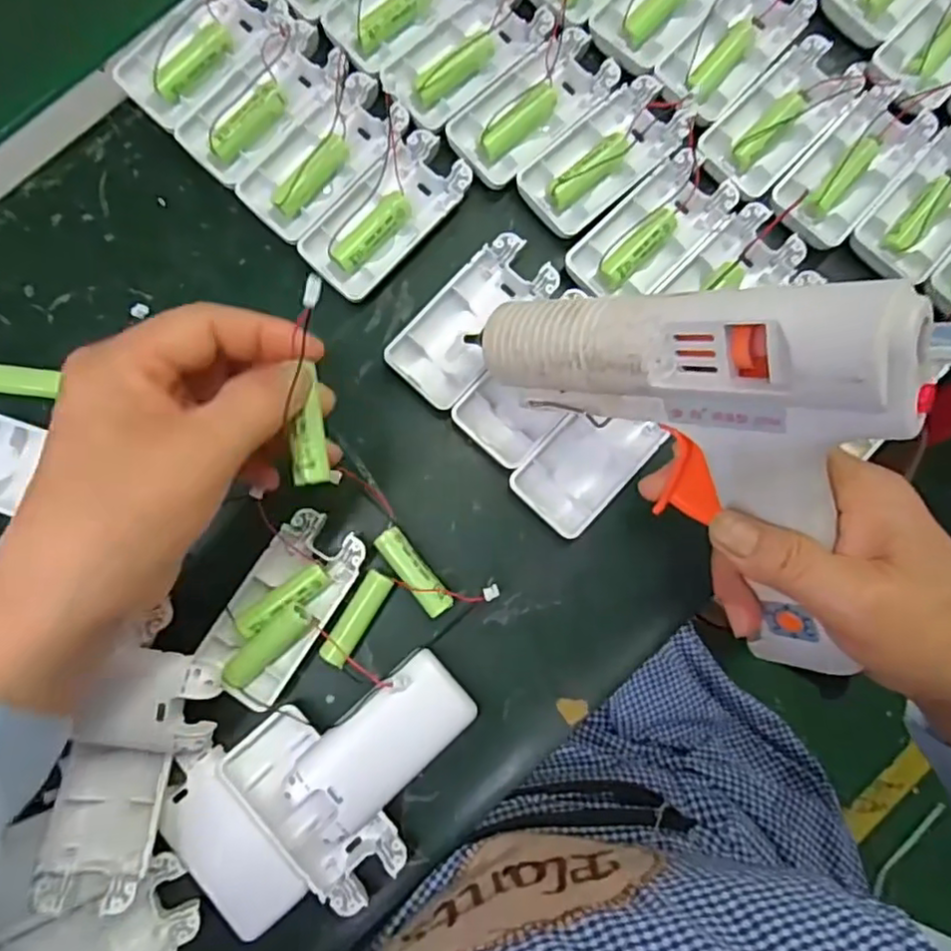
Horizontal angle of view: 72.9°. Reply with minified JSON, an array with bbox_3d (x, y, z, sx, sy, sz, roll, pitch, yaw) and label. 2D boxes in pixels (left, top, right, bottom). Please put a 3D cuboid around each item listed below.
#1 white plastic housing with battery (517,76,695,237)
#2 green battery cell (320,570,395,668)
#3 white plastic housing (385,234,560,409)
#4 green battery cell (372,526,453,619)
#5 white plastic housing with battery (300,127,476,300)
[{"bbox_3d":[0.070,-0.169,0.347,0.094,0.015,0.044,-40,86,-4],"label":"white plastic housing with battery"},{"bbox_3d":[-0.059,0.072,0.325,0.015,0.015,0.049,30,85,3],"label":"green battery cell"},{"bbox_3d":[-0.001,-0.081,0.340,0.045,0.018,0.094,42,86,4],"label":"white plastic housing"},{"bbox_3d":[-0.031,0.049,0.327,0.014,0.014,0.049,-38,86,-4],"label":"green battery cell"},{"bbox_3d":[-0.047,-0.137,0.342,0.046,0.015,0.092,42,86,4],"label":"white plastic housing with battery"}]

